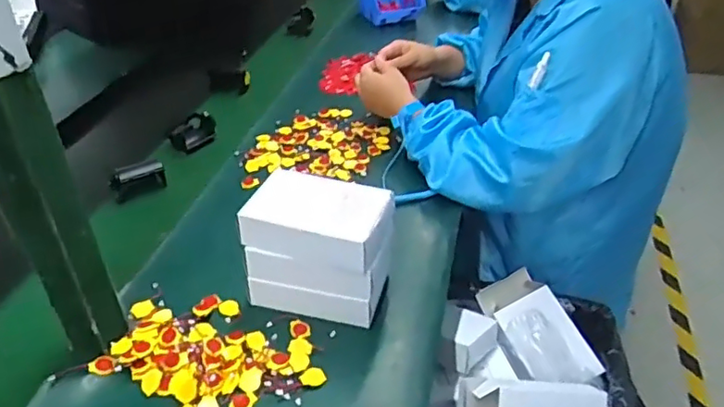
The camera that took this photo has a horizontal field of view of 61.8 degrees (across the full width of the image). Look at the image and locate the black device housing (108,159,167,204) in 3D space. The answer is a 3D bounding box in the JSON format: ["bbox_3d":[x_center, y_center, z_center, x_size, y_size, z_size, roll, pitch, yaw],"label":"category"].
[{"bbox_3d":[-0.319,-0.037,0.863,0.074,0.045,0.029,-21,40,-25],"label":"black device housing"}]

